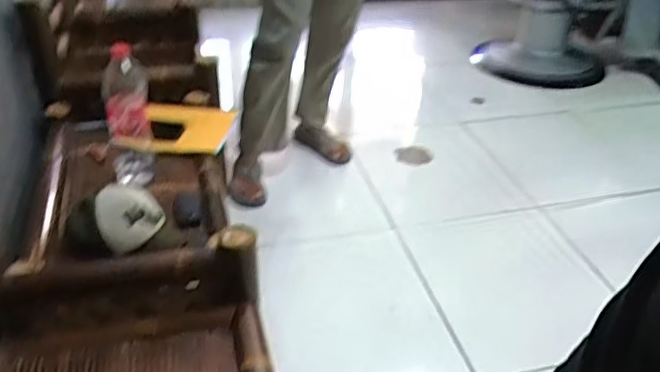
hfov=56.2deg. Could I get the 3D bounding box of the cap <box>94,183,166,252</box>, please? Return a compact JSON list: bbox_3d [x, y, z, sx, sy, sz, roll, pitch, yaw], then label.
[{"bbox_3d":[-0.391,0.059,1.208,0.119,0.079,0.157,-10,36,-17],"label":"cap"}]

